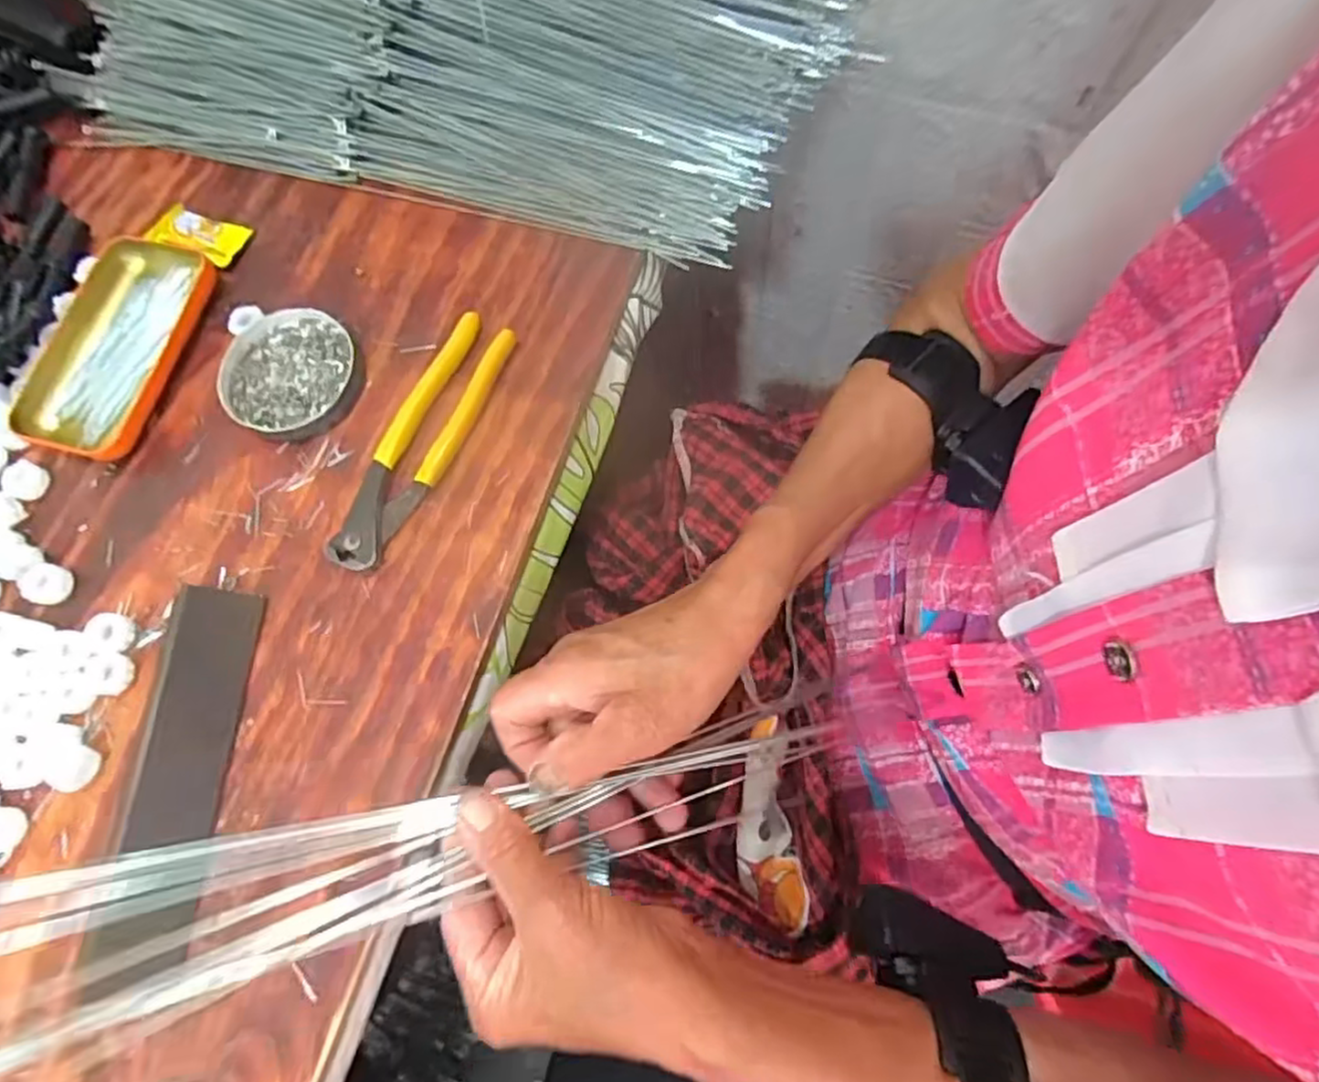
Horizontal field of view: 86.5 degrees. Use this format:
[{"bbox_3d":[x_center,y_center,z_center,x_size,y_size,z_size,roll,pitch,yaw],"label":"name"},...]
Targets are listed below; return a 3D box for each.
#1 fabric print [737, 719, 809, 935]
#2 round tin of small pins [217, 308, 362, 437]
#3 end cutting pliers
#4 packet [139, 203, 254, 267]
[{"bbox_3d":[0.069,0.180,0.461,0.037,0.020,0.130,-2,56,1],"label":"fabric print"},{"bbox_3d":[-0.224,-0.102,0.428,0.081,0.014,0.080,-1,73,4],"label":"round tin of small pins"},{"bbox_3d":[-0.138,-0.058,0.407,0.037,0.018,0.164,26,77,11],"label":"end cutting pliers"},{"bbox_3d":[-0.301,-0.201,0.460,0.051,0.020,0.030,16,73,7],"label":"packet"}]

